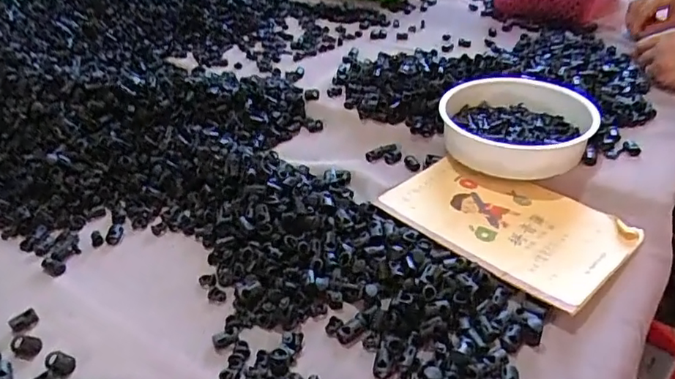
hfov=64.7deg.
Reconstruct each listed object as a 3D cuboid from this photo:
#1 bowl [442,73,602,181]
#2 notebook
[{"bbox_3d":[0.201,-0.072,0.603,0.161,0.049,0.177,-2,36,1],"label":"bowl"},{"bbox_3d":[0.159,0.026,0.509,0.208,0.009,0.143,29,46,35],"label":"notebook"}]

